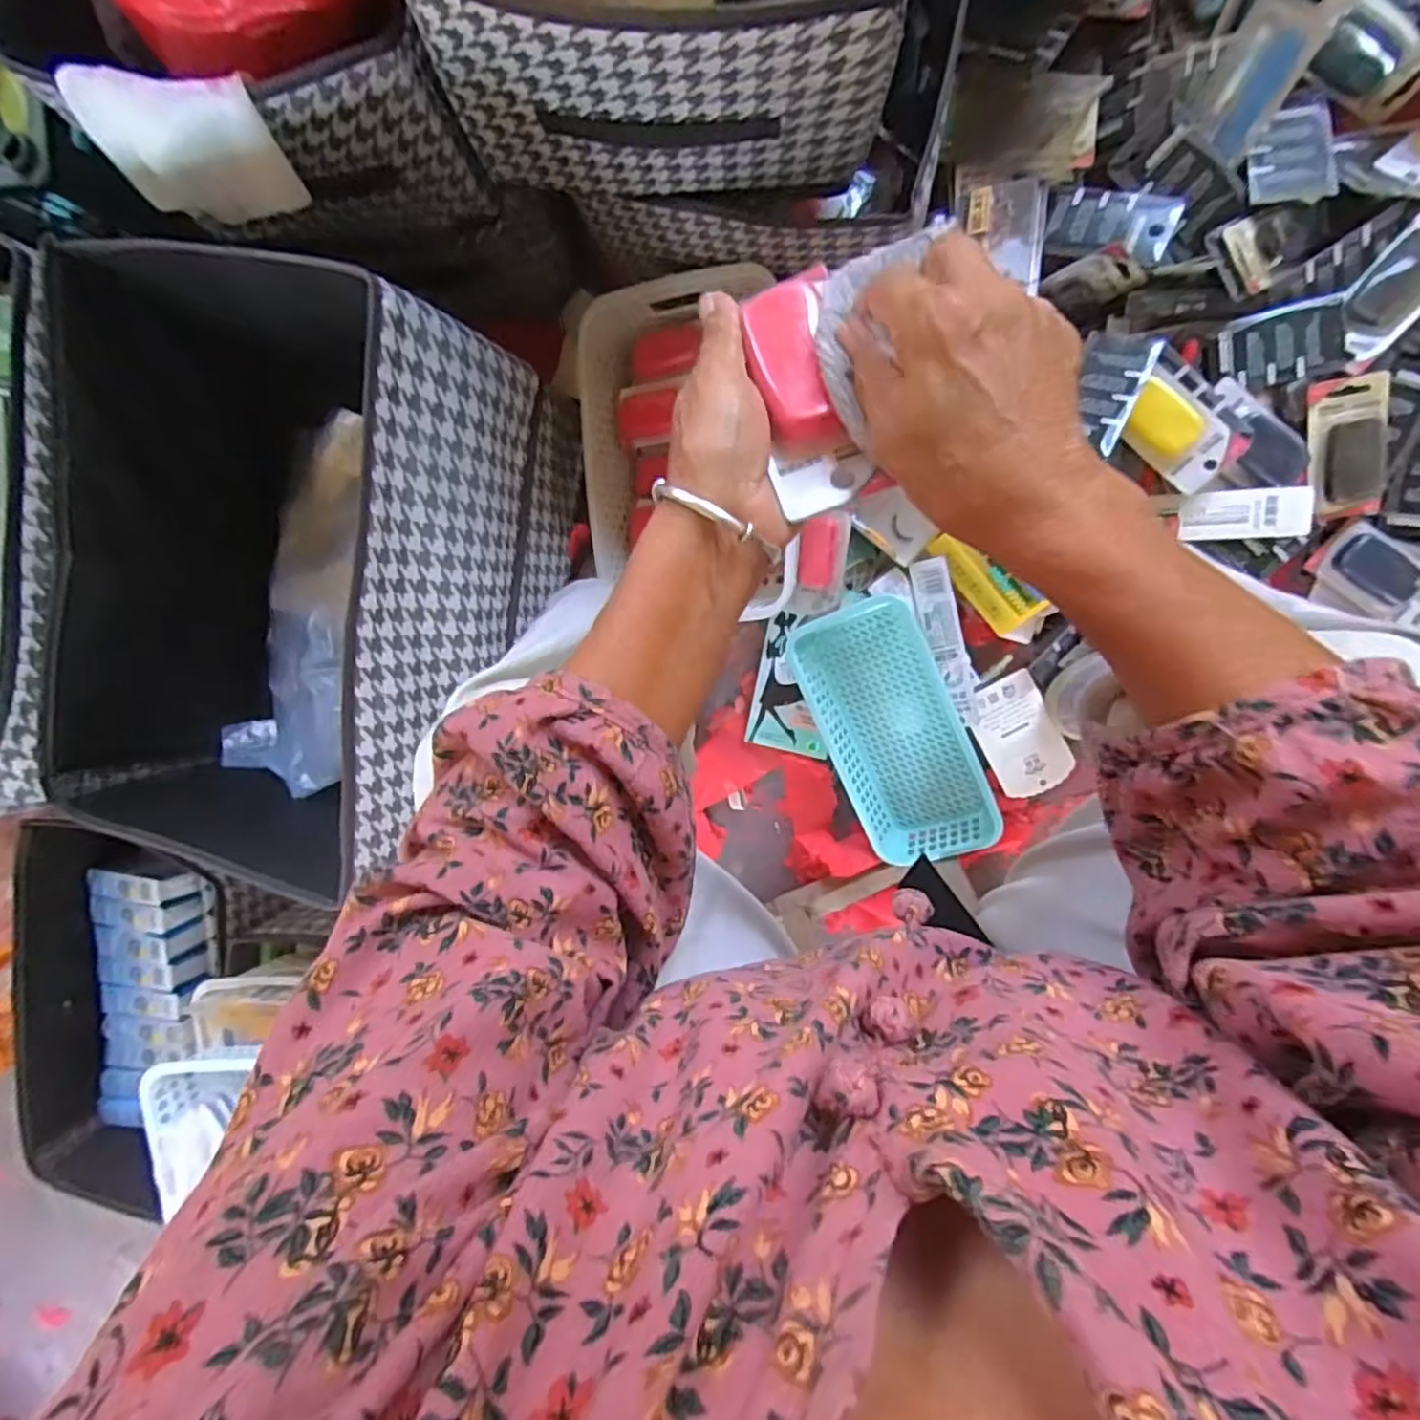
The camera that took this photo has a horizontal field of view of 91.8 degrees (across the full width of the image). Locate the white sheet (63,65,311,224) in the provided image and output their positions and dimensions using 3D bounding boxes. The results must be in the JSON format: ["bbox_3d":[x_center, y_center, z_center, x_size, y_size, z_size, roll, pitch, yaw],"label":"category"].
[{"bbox_3d":[-0.351,-0.376,0.460,0.128,0.085,0.018,4,60,12],"label":"white sheet"}]

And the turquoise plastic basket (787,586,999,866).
[{"bbox_3d":[0.187,0.023,0.701,0.132,0.069,0.266,-25,91,6],"label":"turquoise plastic basket"}]

